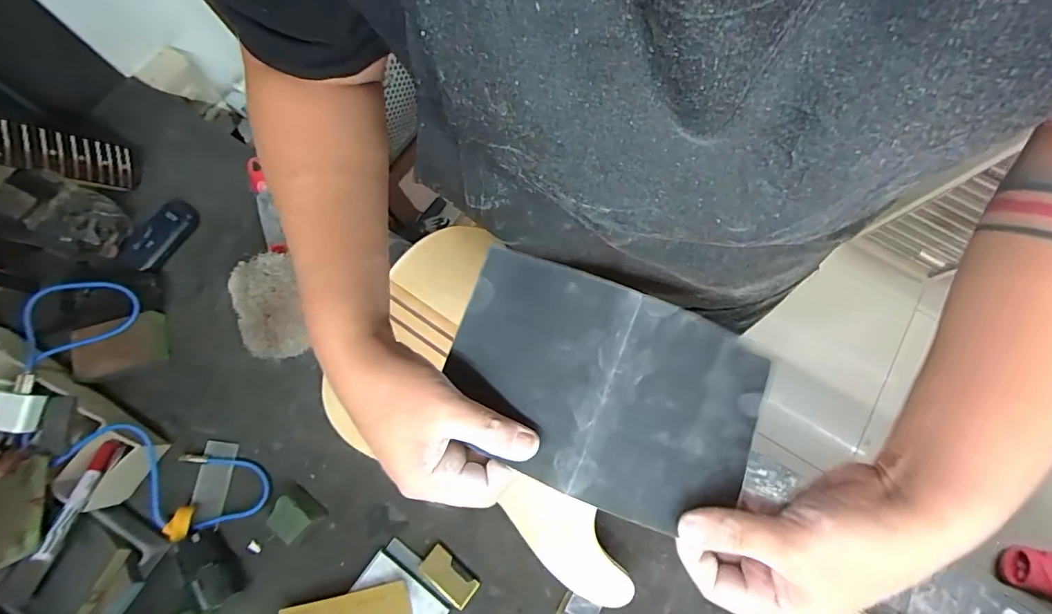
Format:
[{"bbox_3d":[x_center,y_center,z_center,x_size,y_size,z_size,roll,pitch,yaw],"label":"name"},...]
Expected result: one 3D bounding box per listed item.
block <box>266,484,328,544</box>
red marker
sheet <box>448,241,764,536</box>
[{"bbox_3d":[-0.277,0.248,0.563,0.054,0.035,0.049,38,78,7],"label":"block"},{"bbox_3d":[-0.488,0.208,0.520,0.020,0.023,0.132,-5,43,-3],"label":"red marker"},{"bbox_3d":[0.052,0.056,0.322,0.217,0.032,0.137,22,76,4],"label":"sheet"}]

